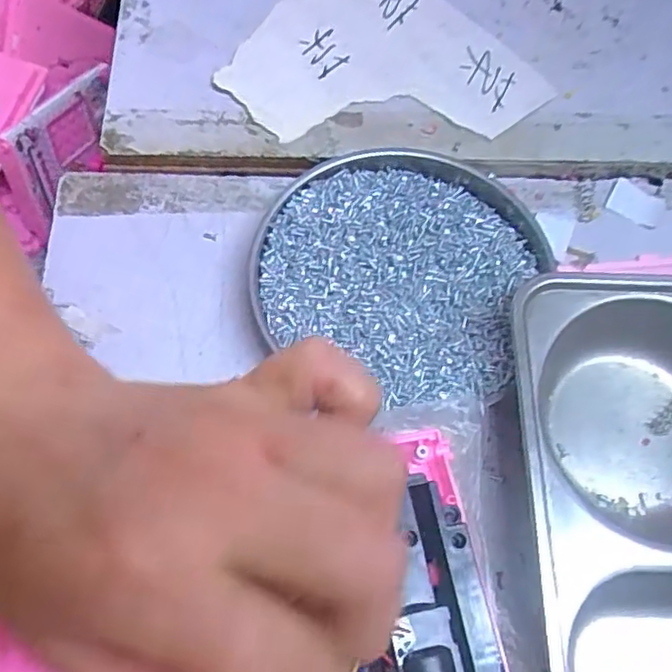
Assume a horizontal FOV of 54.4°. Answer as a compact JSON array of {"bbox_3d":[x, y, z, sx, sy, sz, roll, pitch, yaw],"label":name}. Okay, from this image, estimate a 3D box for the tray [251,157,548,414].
[{"bbox_3d":[0.030,-0.034,0.301,0.120,0.020,0.125,1,65,-3],"label":"tray"}]

